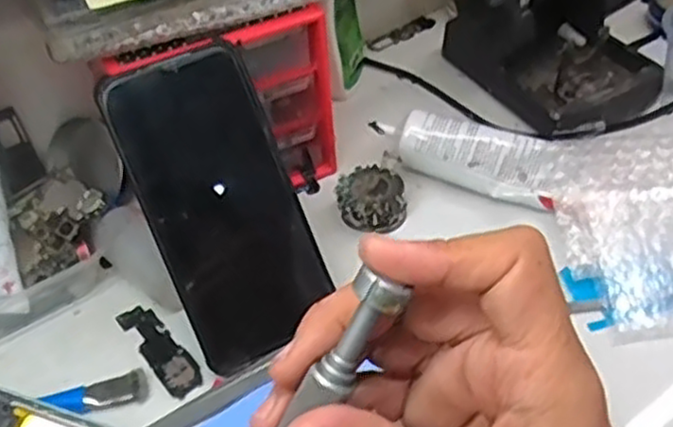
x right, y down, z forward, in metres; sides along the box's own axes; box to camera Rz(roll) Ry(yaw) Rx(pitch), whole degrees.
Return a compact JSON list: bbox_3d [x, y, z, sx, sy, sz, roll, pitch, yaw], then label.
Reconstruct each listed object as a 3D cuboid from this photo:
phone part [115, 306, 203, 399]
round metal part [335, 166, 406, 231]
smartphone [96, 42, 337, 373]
[{"bbox_3d":[-0.097,0.074,0.408,0.020,0.004,0.070,-32,51,-24],"label":"phone part"},{"bbox_3d":[0.022,-0.008,0.461,0.040,0.023,0.040,-3,45,3],"label":"round metal part"},{"bbox_3d":[-0.060,-0.005,0.392,0.078,0.161,0.006,-21,5,-15],"label":"smartphone"}]

